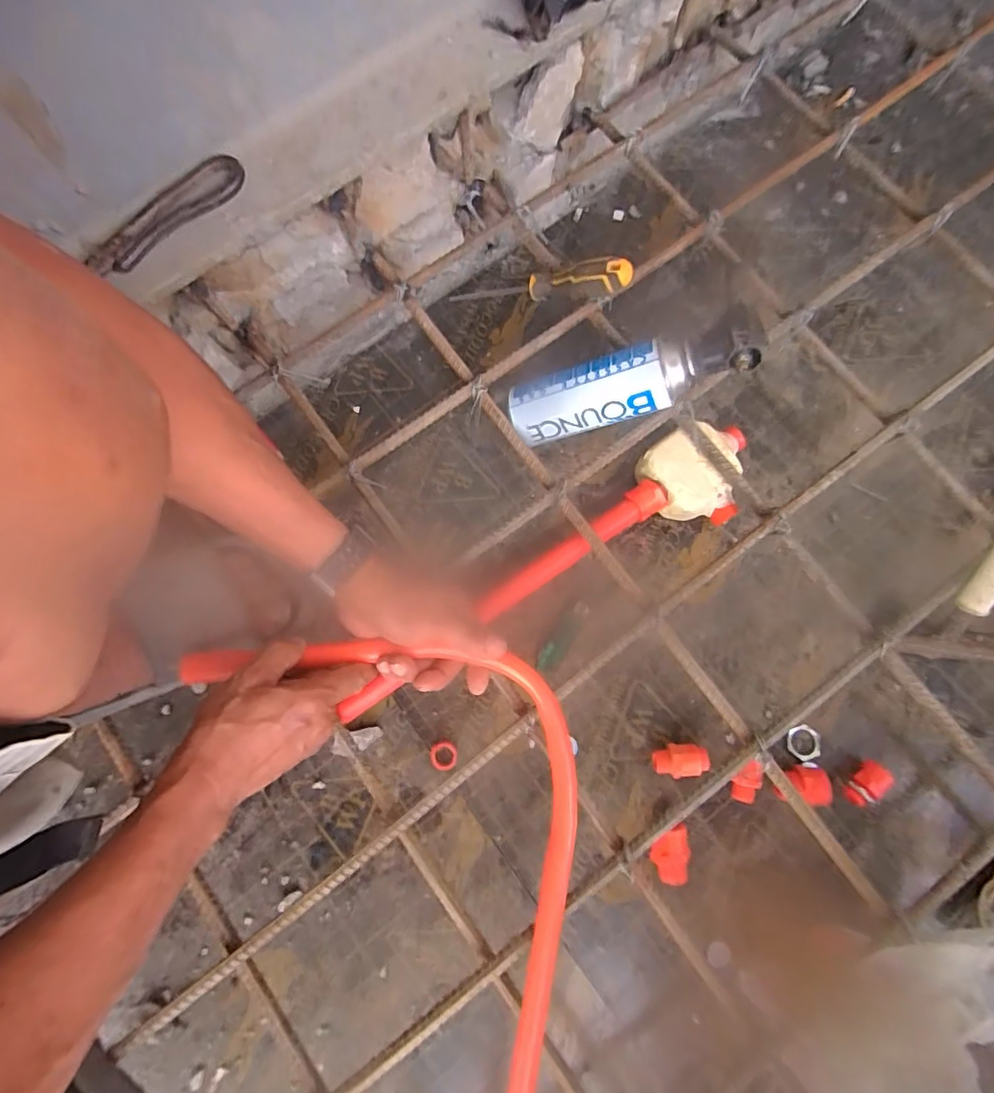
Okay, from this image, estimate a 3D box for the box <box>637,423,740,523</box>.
[{"bbox_3d":[0.205,-0.078,0.566,0.094,0.057,0.089,0,78,2],"label":"box"}]

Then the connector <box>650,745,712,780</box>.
[{"bbox_3d":[0.176,0.205,0.519,0.050,0.022,0.029,-3,78,1],"label":"connector"}]

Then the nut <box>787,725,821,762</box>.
[{"bbox_3d":[0.301,0.193,0.530,0.032,0.009,0.033,8,79,3],"label":"nut"}]

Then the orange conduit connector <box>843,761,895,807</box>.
[{"bbox_3d":[0.346,0.224,0.511,0.027,0.030,0.043,43,83,9],"label":"orange conduit connector"}]

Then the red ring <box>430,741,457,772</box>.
[{"bbox_3d":[-0.052,0.205,0.527,0.026,0.009,0.027,0,78,2],"label":"red ring"}]

